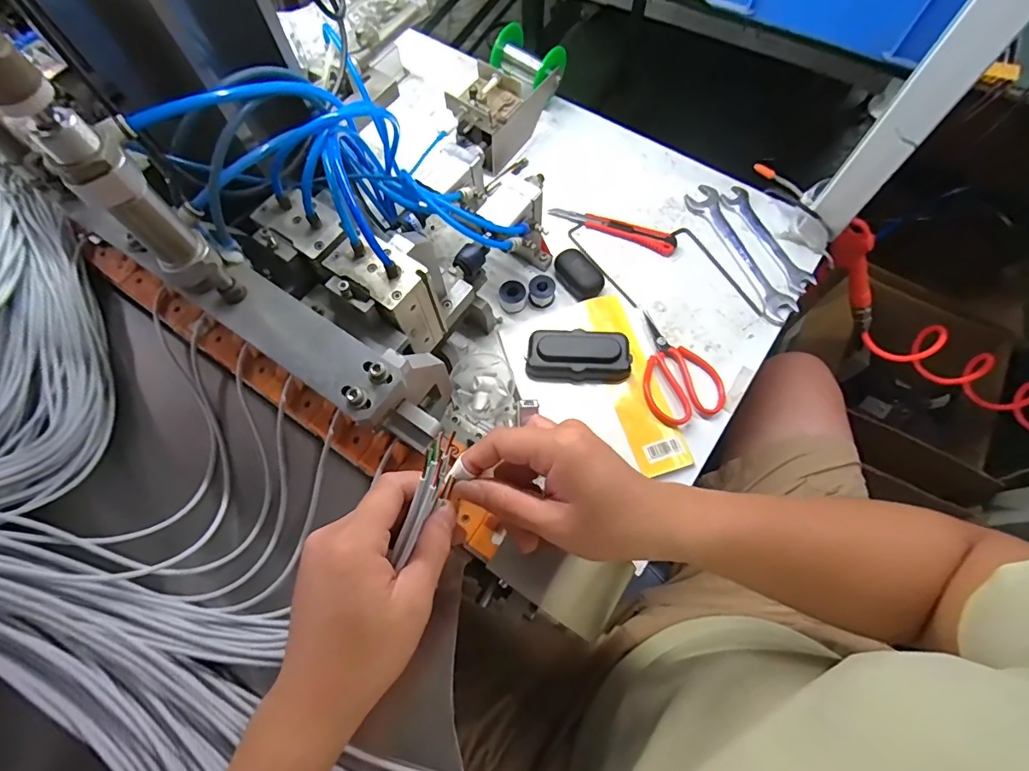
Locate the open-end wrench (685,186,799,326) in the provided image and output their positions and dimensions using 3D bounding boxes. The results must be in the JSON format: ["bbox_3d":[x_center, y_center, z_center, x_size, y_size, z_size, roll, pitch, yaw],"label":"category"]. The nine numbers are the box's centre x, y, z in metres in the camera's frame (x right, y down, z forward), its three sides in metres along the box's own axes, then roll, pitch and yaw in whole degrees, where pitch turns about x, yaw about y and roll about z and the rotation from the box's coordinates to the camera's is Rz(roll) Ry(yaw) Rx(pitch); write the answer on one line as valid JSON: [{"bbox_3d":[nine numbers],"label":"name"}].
[{"bbox_3d":[0.262,-0.158,0.570,0.038,0.008,0.195,-21,69,-7],"label":"open-end wrench"}]

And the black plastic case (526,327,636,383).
[{"bbox_3d":[0.067,-0.032,0.513,0.107,0.031,0.051,2,68,2],"label":"black plastic case"}]

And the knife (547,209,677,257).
[{"bbox_3d":[0.120,-0.193,0.587,0.153,0.011,0.024,24,71,10],"label":"knife"}]

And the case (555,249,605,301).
[{"bbox_3d":[0.072,-0.125,0.552,0.035,0.027,0.062,-40,73,-14],"label":"case"}]

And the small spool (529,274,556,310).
[{"bbox_3d":[0.031,-0.106,0.547,0.029,0.025,0.028,3,68,2],"label":"small spool"}]

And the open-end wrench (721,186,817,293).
[{"bbox_3d":[0.299,-0.174,0.574,0.031,0.010,0.156,-23,70,-8],"label":"open-end wrench"}]

